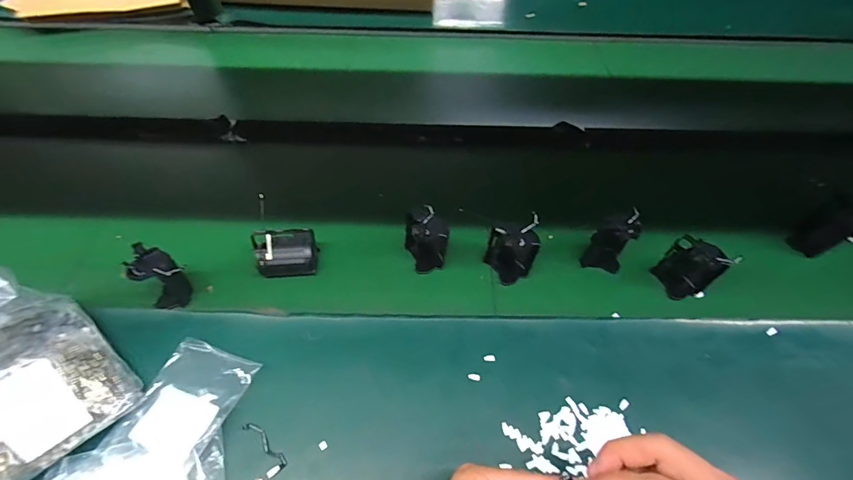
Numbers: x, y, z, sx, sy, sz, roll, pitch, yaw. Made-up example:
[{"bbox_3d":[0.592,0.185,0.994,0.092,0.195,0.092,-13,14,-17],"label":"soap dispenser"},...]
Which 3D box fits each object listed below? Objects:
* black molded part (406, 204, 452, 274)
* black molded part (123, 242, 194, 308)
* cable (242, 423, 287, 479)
[{"bbox_3d":[0.001,-0.002,0.479,0.046,0.071,0.052,-25,57,-16],"label":"black molded part"},{"bbox_3d":[-0.289,0.039,0.437,0.058,0.063,0.041,38,63,24],"label":"black molded part"},{"bbox_3d":[-0.147,0.188,0.367,0.019,0.004,0.053,-31,60,-23],"label":"cable"}]

